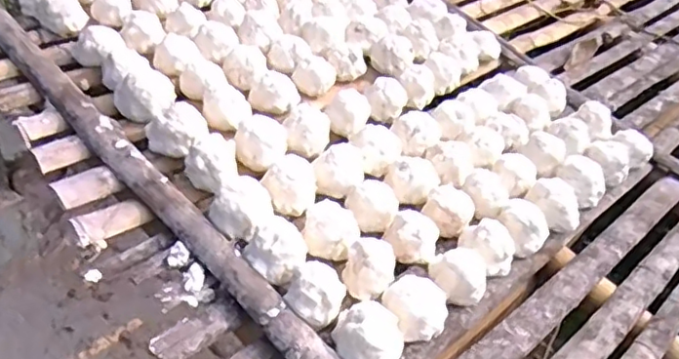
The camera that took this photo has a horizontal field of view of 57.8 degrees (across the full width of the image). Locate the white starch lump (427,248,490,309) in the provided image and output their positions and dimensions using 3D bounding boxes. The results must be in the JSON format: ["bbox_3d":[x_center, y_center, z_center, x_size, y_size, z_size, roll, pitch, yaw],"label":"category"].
[{"bbox_3d":[0.156,0.120,0.784,0.068,0.047,0.068,6,47,-7],"label":"white starch lump"}]

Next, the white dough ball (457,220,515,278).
[{"bbox_3d":[0.206,0.091,0.840,0.068,0.046,0.076,-21,55,-28],"label":"white dough ball"}]

